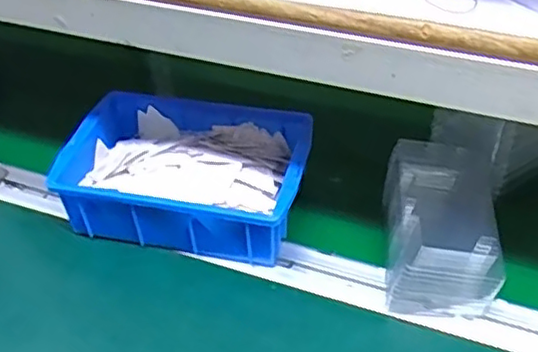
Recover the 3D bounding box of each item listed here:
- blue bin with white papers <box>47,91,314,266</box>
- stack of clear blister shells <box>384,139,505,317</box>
[{"bbox_3d":[-0.069,-0.002,0.584,0.206,0.066,0.139,8,45,12],"label":"blue bin with white papers"},{"bbox_3d":[0.136,0.043,0.524,0.086,0.069,0.127,5,44,9],"label":"stack of clear blister shells"}]

